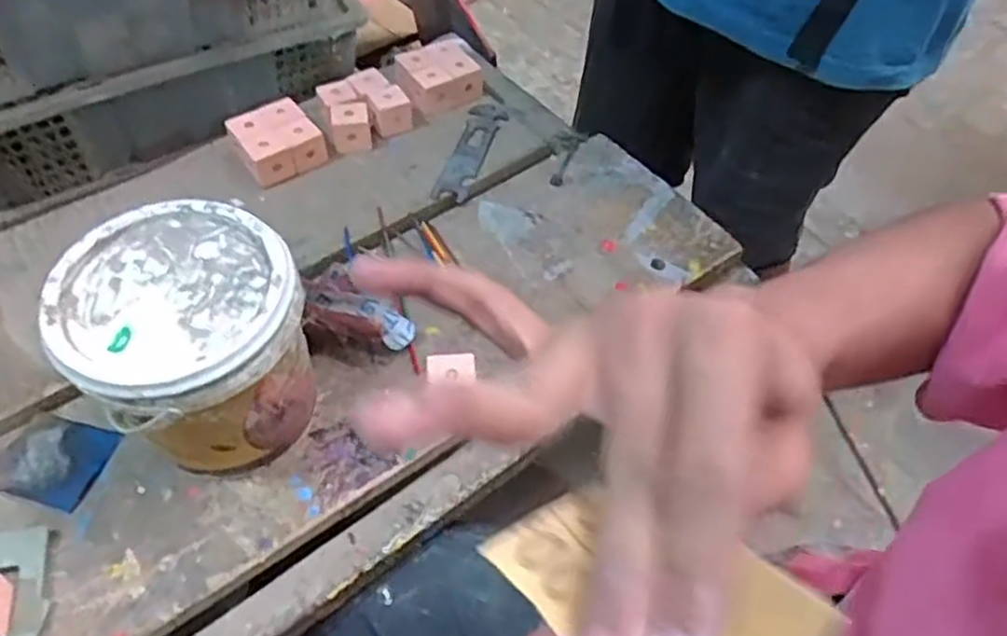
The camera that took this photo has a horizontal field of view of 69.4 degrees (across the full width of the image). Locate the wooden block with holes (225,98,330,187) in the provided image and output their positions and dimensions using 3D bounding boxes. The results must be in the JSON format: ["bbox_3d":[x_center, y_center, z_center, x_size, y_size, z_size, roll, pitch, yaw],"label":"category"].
[{"bbox_3d":[-0.193,-0.150,0.622,0.062,0.033,0.063,-28,60,-23],"label":"wooden block with holes"}]

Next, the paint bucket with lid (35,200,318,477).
[{"bbox_3d":[-0.176,0.023,0.434,0.118,0.132,0.120,3,53,-4],"label":"paint bucket with lid"}]

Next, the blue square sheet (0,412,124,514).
[{"bbox_3d":[-0.286,0.089,0.460,0.067,0.006,0.054,15,53,6],"label":"blue square sheet"}]

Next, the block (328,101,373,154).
[{"bbox_3d":[-0.134,-0.168,0.638,0.034,0.029,0.030,-8,55,-12],"label":"block"}]

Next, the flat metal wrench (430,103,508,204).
[{"bbox_3d":[-0.028,-0.151,0.643,0.032,0.005,0.130,15,53,6],"label":"flat metal wrench"}]

